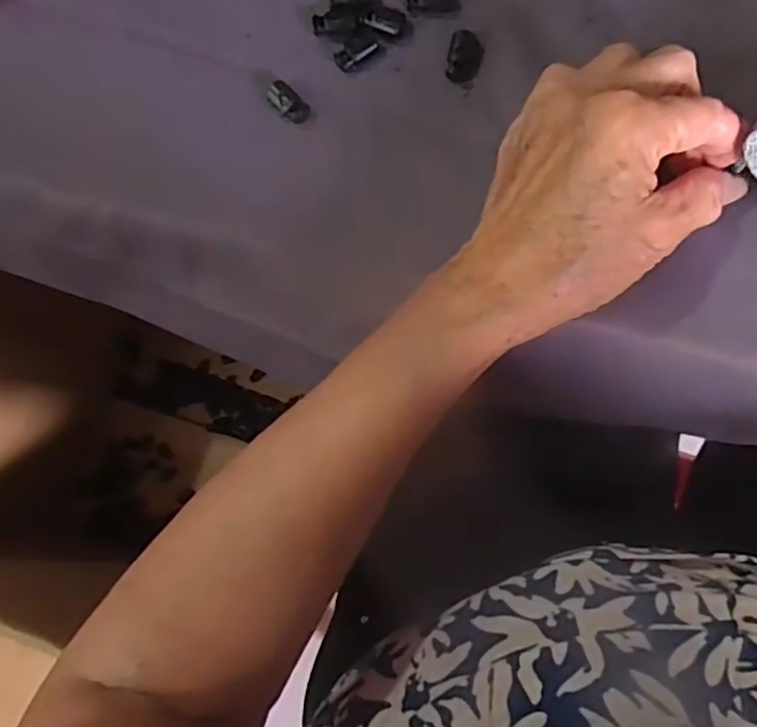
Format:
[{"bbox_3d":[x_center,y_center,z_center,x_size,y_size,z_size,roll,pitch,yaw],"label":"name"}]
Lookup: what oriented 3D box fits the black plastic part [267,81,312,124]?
[{"bbox_3d":[-0.042,-0.121,0.317,0.013,0.004,0.023,-45,82,3],"label":"black plastic part"}]

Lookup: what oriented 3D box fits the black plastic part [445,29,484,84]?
[{"bbox_3d":[0.039,-0.138,0.307,0.015,0.004,0.022,8,87,8],"label":"black plastic part"}]

